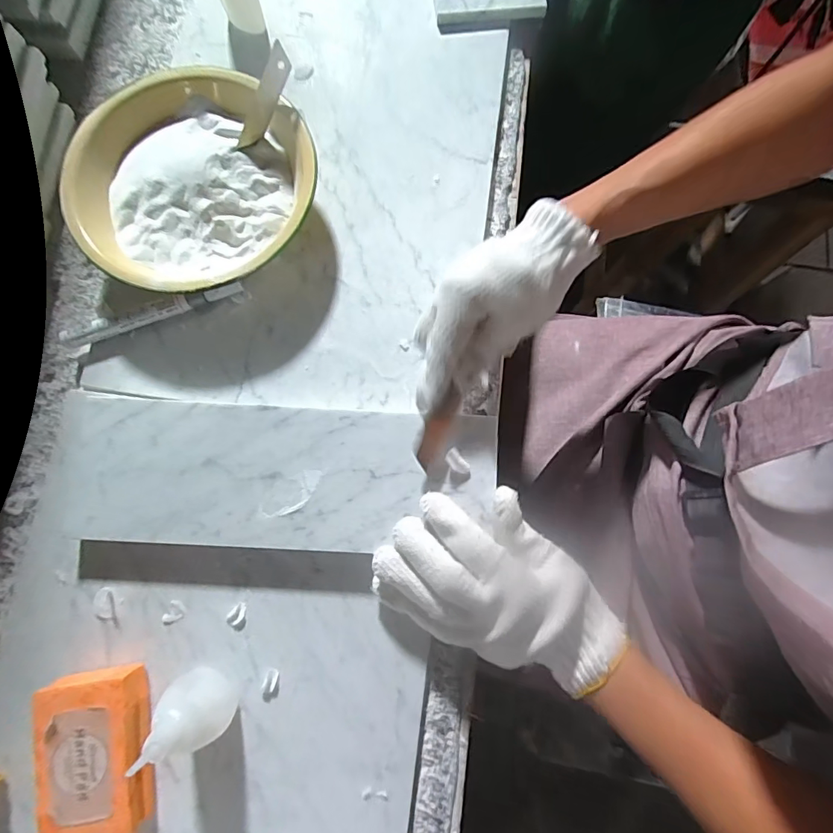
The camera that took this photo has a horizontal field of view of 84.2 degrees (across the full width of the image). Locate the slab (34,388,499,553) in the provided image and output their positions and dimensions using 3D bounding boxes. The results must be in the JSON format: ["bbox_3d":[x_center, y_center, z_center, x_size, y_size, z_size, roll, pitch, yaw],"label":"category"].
[{"bbox_3d":[-0.108,0.038,0.339,0.326,0.022,0.111,0,73,1],"label":"slab"}]

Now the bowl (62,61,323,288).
[{"bbox_3d":[-0.171,-0.179,0.372,0.181,0.054,0.180,0,81,-1],"label":"bowl"}]

